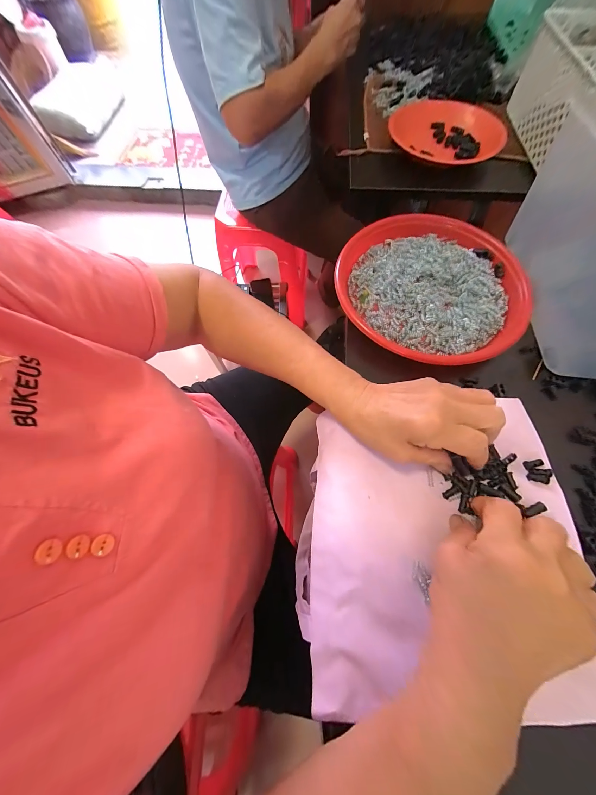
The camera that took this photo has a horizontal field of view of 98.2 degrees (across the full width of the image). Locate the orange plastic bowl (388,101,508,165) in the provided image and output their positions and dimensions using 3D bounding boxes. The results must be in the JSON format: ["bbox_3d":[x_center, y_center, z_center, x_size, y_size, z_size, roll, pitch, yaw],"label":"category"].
[{"bbox_3d":[0.263,-0.472,0.469,0.190,0.035,0.183,-1,68,1],"label":"orange plastic bowl"}]

